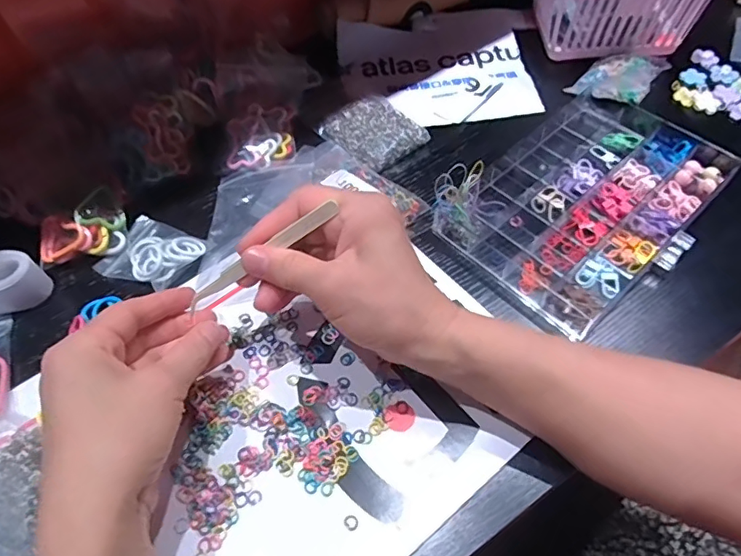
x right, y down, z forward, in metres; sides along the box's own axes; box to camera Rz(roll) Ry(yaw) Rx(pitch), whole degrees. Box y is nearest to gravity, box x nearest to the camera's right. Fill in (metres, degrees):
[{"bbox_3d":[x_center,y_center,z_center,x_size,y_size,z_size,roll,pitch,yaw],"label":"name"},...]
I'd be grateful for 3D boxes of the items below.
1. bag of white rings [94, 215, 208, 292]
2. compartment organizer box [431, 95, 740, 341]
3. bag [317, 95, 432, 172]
[{"bbox_3d":[-0.166,-0.019,0.399,0.069,0.019,0.058,21,60,15],"label":"bag of white rings"},{"bbox_3d":[0.171,-0.064,0.412,0.147,0.031,0.212,39,66,23],"label":"compartment organizer box"},{"bbox_3d":[0.003,-0.132,0.462,0.067,0.014,0.078,-32,62,-17],"label":"bag"}]

